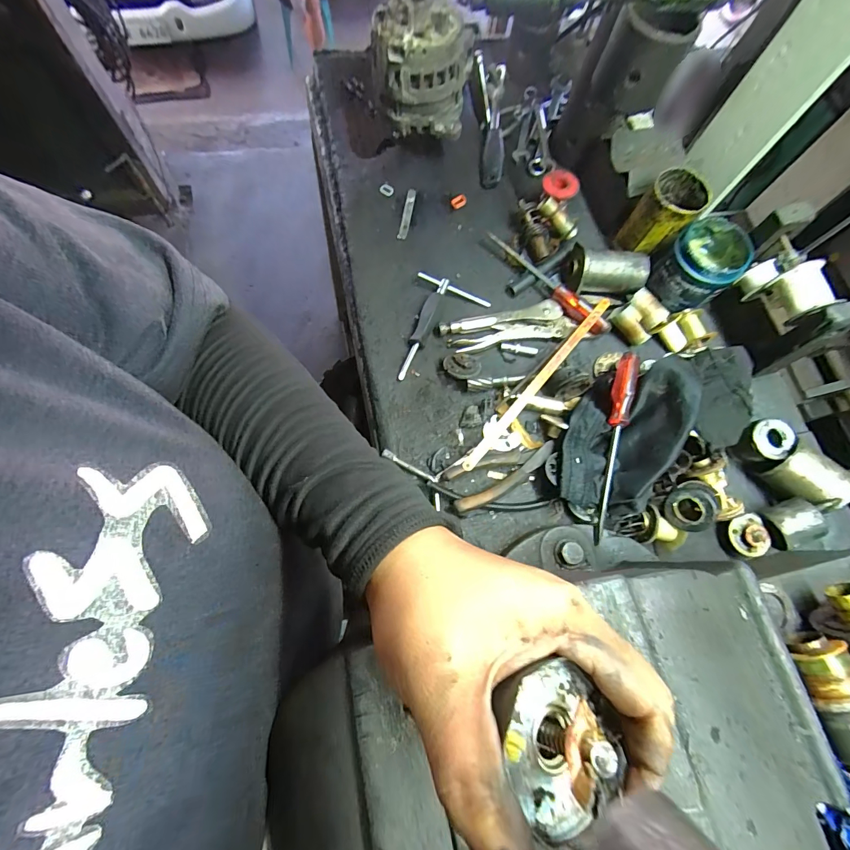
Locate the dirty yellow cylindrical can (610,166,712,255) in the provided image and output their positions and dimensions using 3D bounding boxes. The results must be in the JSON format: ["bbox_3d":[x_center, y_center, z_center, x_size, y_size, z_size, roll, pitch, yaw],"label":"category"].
[{"bbox_3d":[0.332,-0.294,0.551,0.074,0.080,0.078,37,72,7],"label":"dirty yellow cylindrical can"}]

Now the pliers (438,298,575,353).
[{"bbox_3d":[0.115,-0.134,0.550,0.184,0.015,0.051,-11,73,-9],"label":"pliers"}]

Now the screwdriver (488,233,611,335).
[{"bbox_3d":[0.175,-0.204,0.565,0.026,0.033,0.217,-38,79,-16],"label":"screwdriver"}]

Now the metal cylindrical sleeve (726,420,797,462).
[{"bbox_3d":[0.420,0.024,0.499,0.049,0.055,0.048,2,71,-5],"label":"metal cylindrical sleeve"}]

